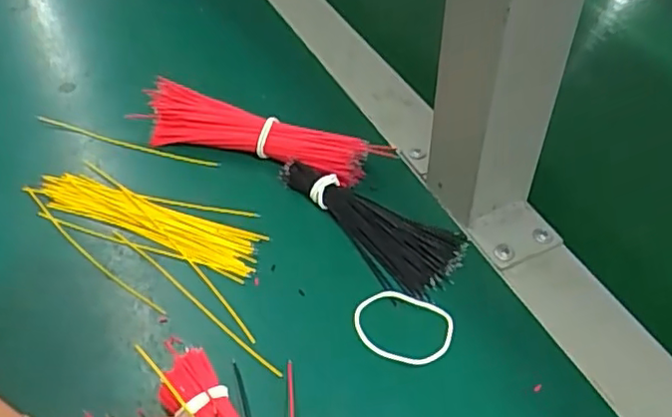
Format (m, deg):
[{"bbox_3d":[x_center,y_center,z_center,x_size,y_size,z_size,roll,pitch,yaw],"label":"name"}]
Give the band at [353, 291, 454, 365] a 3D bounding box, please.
[{"bbox_3d":[0.030,0.054,0.281,0.045,0.004,0.034,8,49,10],"label":"band"}]

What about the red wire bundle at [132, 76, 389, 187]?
[{"bbox_3d":[-0.048,-0.043,0.359,0.150,0.023,0.034,13,50,14],"label":"red wire bundle"}]

